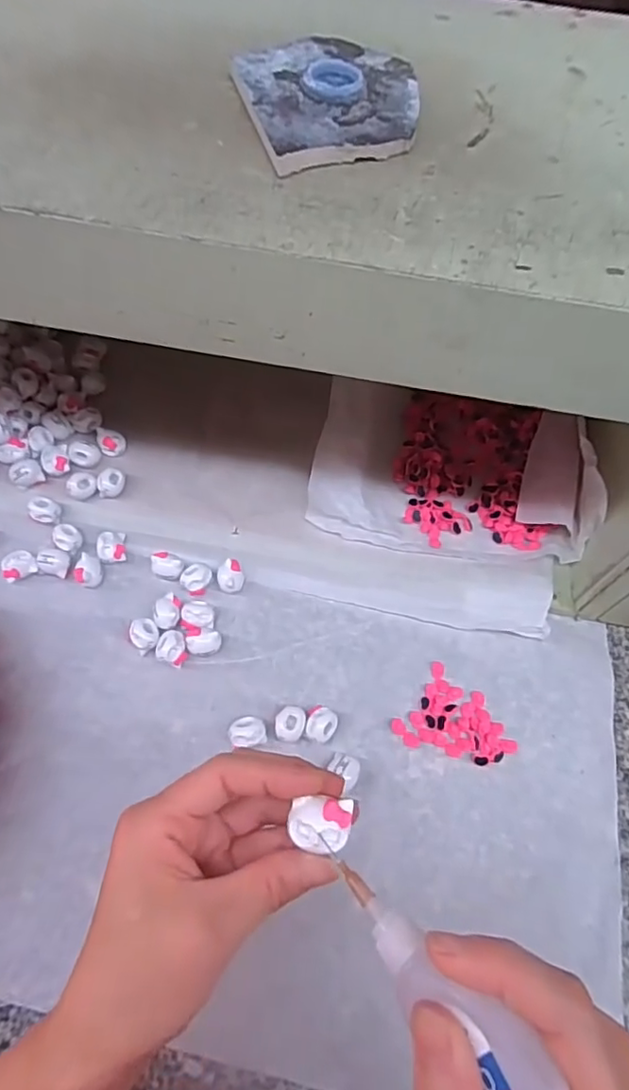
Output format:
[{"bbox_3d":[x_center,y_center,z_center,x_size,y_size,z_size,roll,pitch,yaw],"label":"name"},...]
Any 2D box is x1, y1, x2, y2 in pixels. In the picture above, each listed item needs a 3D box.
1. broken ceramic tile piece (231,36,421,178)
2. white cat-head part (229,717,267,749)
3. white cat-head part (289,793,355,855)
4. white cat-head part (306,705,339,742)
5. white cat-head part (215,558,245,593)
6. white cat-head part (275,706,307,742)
[{"bbox_3d":[0.008,-0.218,0.277,0.086,0.012,0.100,-13,63,-12],"label":"broken ceramic tile piece"},{"bbox_3d":[-0.048,0.135,0.405,0.025,0.015,0.022,-16,64,-13],"label":"white cat-head part"},{"bbox_3d":[0.002,0.112,0.231,0.025,0.007,0.019,10,59,2],"label":"white cat-head part"},{"bbox_3d":[0.005,0.131,0.412,0.022,0.017,0.024,2,61,-4],"label":"white cat-head part"},{"bbox_3d":[-0.069,0.026,0.464,0.022,0.019,0.026,-11,63,-11],"label":"white cat-head part"},{"bbox_3d":[-0.018,0.131,0.409,0.021,0.018,0.023,2,61,-4],"label":"white cat-head part"}]

